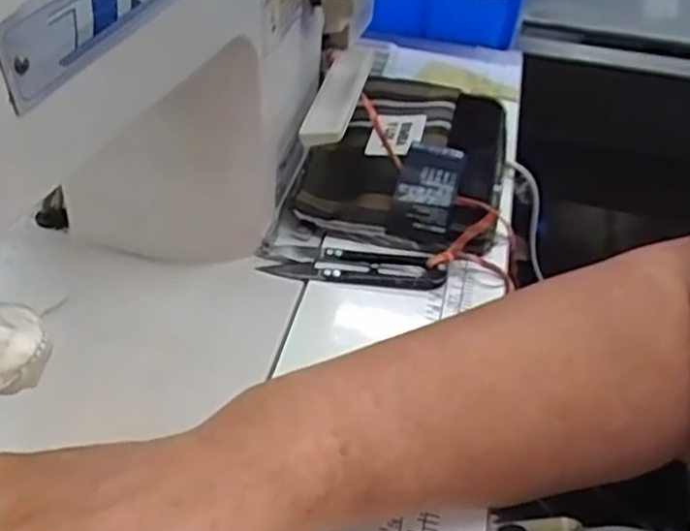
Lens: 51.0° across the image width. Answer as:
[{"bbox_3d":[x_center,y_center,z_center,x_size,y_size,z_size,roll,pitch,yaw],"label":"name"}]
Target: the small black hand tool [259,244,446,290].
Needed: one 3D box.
[{"bbox_3d":[0.004,0.000,0.404,0.100,0.010,0.025,8,40,3],"label":"small black hand tool"}]

